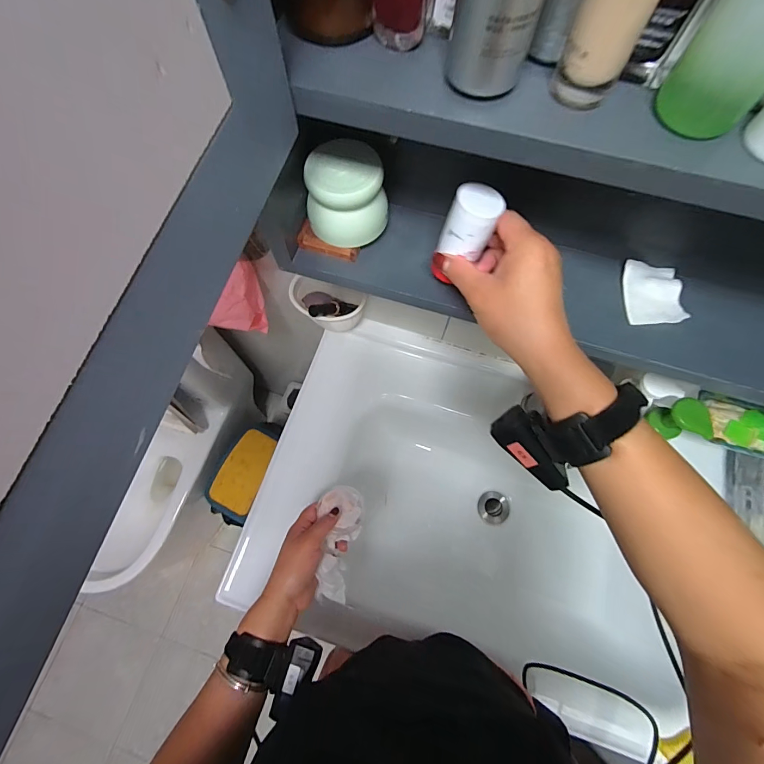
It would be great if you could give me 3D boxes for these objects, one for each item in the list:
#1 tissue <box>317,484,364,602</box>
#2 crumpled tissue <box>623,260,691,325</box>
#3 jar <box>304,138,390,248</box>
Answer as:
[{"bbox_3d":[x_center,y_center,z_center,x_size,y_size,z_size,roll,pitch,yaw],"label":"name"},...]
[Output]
[{"bbox_3d":[-0.060,0.213,0.505,0.056,0.041,0.142,7,73,1],"label":"tissue"},{"bbox_3d":[0.250,-0.083,0.355,0.048,0.012,0.062,4,71,0],"label":"crumpled tissue"},{"bbox_3d":[-0.033,-0.167,0.348,0.066,0.057,0.067,0,71,-1],"label":"jar"}]

